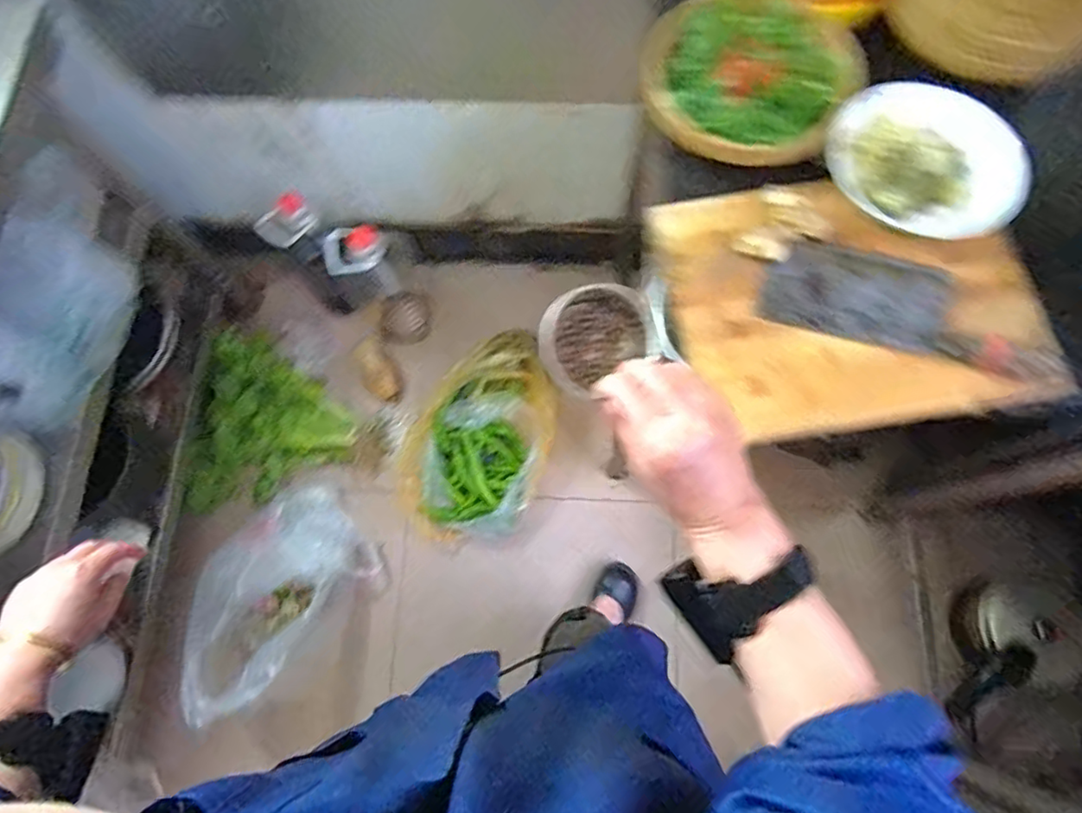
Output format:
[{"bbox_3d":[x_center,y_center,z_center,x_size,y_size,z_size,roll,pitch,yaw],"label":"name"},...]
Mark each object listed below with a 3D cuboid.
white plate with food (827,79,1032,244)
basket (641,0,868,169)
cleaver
[{"bbox_3d":[0.401,-0.259,0.643,0.196,0.036,0.157,41,78,12],"label":"white plate with food"},{"bbox_3d":[0.228,-0.366,0.682,0.214,0.040,0.233,34,77,10],"label":"basket"},{"bbox_3d":[0.371,-0.104,0.626,0.272,0.023,0.099,17,75,6],"label":"cleaver"}]

